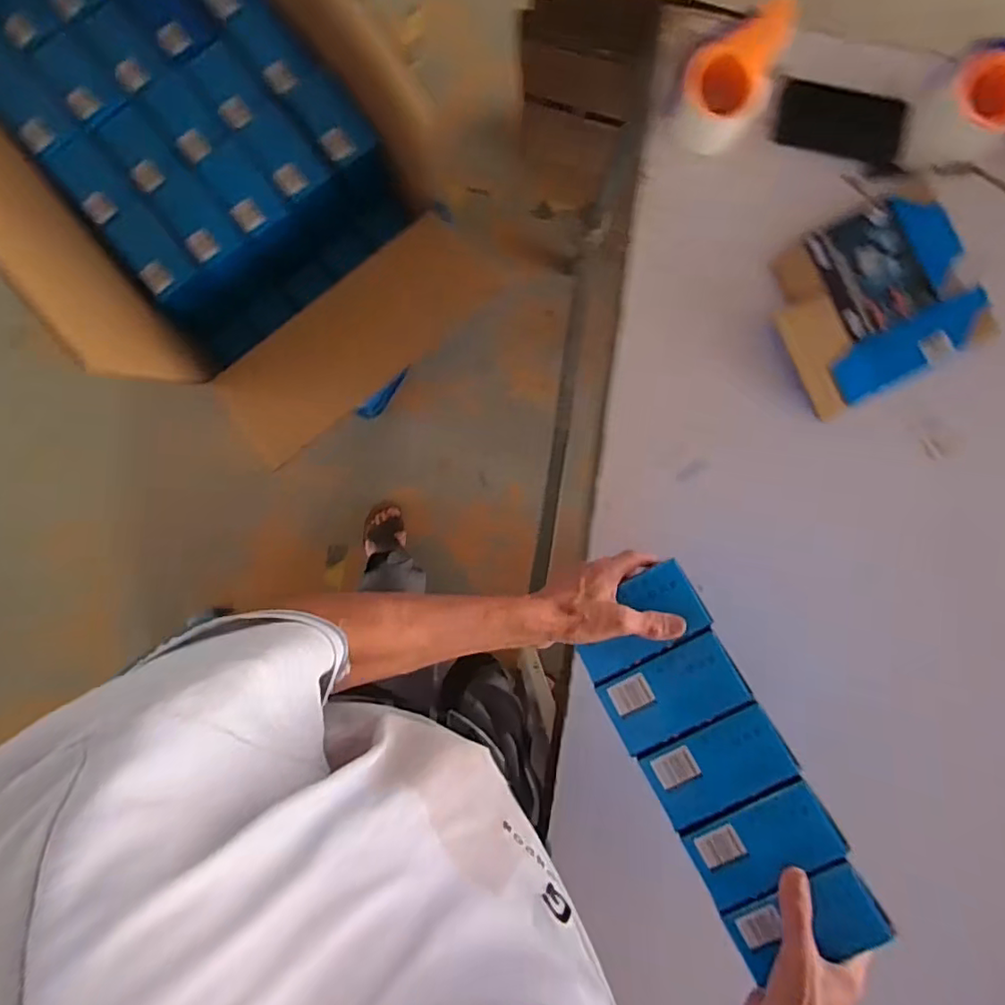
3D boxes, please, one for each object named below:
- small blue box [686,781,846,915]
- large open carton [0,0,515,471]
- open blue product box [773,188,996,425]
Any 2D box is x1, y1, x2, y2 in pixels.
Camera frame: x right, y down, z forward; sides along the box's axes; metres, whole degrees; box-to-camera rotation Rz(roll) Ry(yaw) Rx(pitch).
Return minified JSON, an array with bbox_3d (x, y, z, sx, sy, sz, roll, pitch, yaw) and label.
[{"bbox_3d":[0.226,0.293,0.507,0.114,0.034,0.067,-33,79,8],"label":"small blue box"},{"bbox_3d":[-0.489,-0.561,0.756,0.442,0.326,0.698,-40,93,-1],"label":"large open carton"},{"bbox_3d":[0.449,-0.244,0.705,0.244,0.038,0.208,-26,92,-2],"label":"open blue product box"}]

